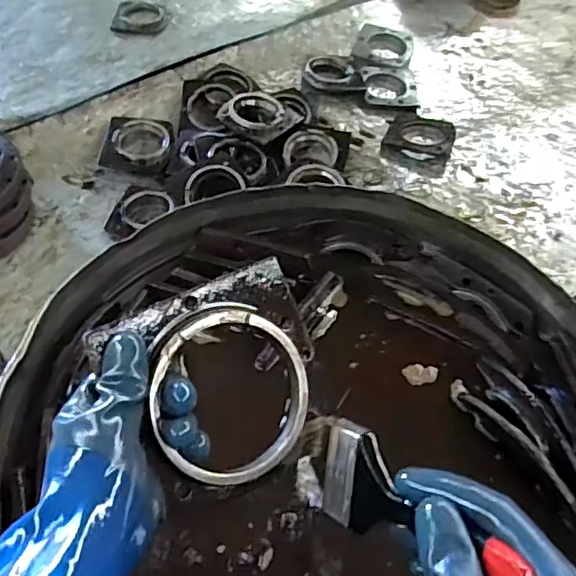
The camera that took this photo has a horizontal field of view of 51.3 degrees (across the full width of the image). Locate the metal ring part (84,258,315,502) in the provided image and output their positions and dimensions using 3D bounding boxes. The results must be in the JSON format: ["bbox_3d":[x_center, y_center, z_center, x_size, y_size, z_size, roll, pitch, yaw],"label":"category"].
[{"bbox_3d":[-0.042,0.065,0.424,0.146,0.019,0.143,-29,100,-27],"label":"metal ring part"}]

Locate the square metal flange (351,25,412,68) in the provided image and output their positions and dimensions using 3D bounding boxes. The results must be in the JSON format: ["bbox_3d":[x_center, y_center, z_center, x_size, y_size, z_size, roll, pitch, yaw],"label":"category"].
[{"bbox_3d":[0.256,-0.642,1.604,0.150,0.024,0.165,12,53,6],"label":"square metal flange"}]

